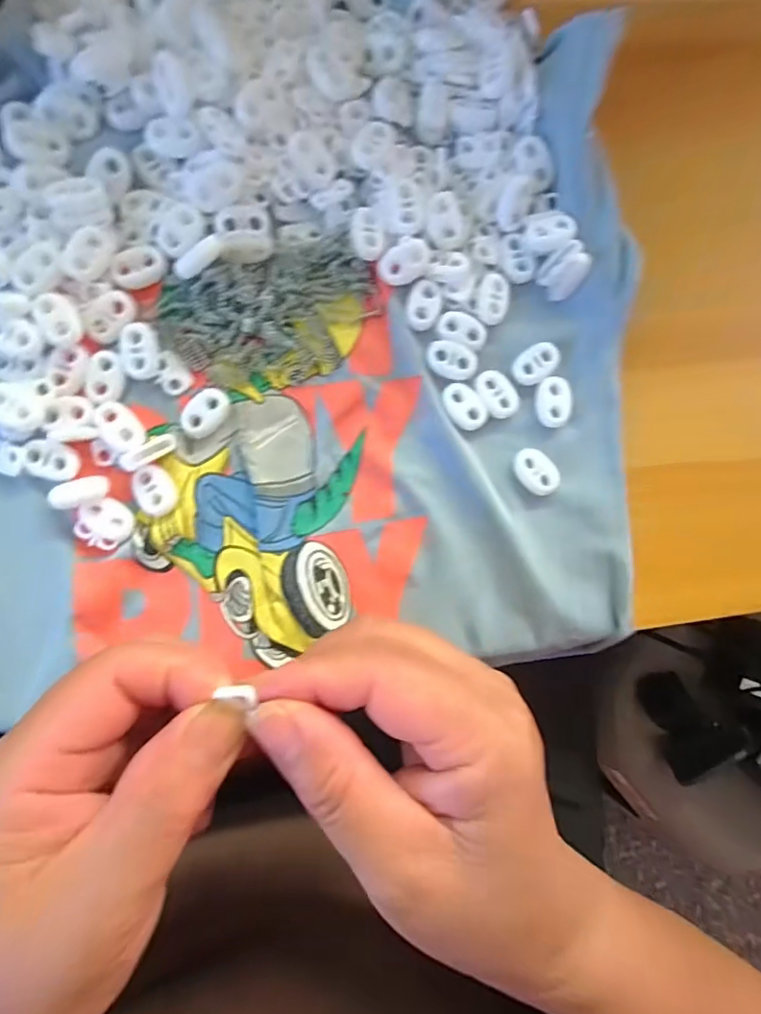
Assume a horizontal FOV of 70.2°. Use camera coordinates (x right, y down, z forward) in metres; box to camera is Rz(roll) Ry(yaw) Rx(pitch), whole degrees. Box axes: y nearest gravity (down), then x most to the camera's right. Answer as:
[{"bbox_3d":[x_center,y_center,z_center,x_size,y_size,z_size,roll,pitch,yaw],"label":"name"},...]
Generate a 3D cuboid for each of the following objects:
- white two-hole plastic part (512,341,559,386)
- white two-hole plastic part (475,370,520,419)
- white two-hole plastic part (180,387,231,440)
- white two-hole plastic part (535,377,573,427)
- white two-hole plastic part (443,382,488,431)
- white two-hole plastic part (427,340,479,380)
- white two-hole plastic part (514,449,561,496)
[{"bbox_3d":[0.070,-0.064,0.241,0.023,0.004,0.015,-39,95,-4],"label":"white two-hole plastic part"},{"bbox_3d":[0.052,-0.050,0.238,0.016,0.004,0.022,-30,94,-4],"label":"white two-hole plastic part"},{"bbox_3d":[-0.073,-0.039,0.226,0.015,0.006,0.023,39,87,-6],"label":"white two-hole plastic part"},{"bbox_3d":[0.078,-0.047,0.241,0.016,0.004,0.023,6,91,-6],"label":"white two-hole plastic part"},{"bbox_3d":[0.037,-0.044,0.236,0.015,0.004,0.023,-40,95,-4],"label":"white two-hole plastic part"},{"bbox_3d":[0.032,-0.064,0.237,0.023,0.004,0.015,17,90,-6],"label":"white two-hole plastic part"},{"bbox_3d":[0.069,-0.015,0.240,0.015,0.004,0.023,-42,95,-3],"label":"white two-hole plastic part"}]

